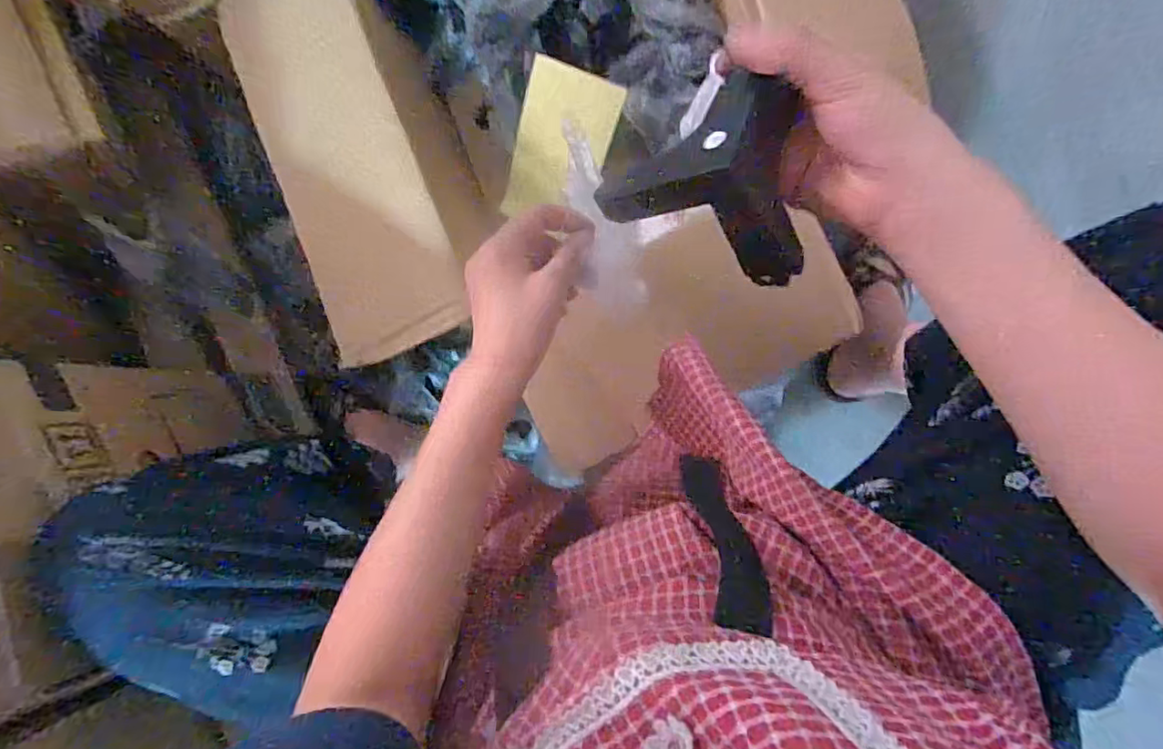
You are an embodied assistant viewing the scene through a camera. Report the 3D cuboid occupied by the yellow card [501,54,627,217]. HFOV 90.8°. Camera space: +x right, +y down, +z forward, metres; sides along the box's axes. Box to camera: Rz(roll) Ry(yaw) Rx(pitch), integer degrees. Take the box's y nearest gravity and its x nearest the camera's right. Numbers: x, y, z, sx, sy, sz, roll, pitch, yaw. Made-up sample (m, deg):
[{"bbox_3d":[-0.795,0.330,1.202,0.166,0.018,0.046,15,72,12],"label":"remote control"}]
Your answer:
[{"bbox_3d":[-0.029,-0.308,0.793,0.124,0.011,0.207,20,126,0],"label":"yellow card"}]

